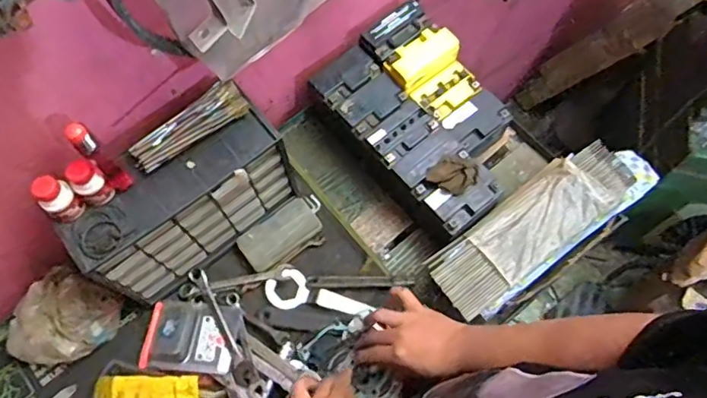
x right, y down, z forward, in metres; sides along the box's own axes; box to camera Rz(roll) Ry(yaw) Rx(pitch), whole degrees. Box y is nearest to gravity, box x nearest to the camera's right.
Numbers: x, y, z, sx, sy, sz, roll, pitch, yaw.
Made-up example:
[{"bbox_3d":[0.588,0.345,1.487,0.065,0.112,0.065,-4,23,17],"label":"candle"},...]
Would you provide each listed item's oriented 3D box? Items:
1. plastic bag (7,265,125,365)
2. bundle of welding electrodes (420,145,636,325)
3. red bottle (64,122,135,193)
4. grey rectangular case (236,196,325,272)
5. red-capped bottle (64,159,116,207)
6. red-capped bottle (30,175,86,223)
[{"bbox_3d":[-0.432,0.181,0.809,0.127,0.081,0.145,28,70,12],"label":"plastic bag"},{"bbox_3d":[0.264,0.036,0.817,0.329,0.056,0.109,-35,71,-13],"label":"bundle of welding electrodes"},{"bbox_3d":[-0.303,-0.048,0.652,0.025,0.125,0.029,-39,72,-15],"label":"red bottle"},{"bbox_3d":[-0.119,0.057,0.880,0.129,0.019,0.068,-35,71,-14],"label":"grey rectangular case"},{"bbox_3d":[-0.326,-0.019,0.671,0.032,0.064,0.038,36,72,15],"label":"red-capped bottle"},{"bbox_3d":[-0.360,0.001,0.663,0.032,0.067,0.039,31,70,13],"label":"red-capped bottle"}]

